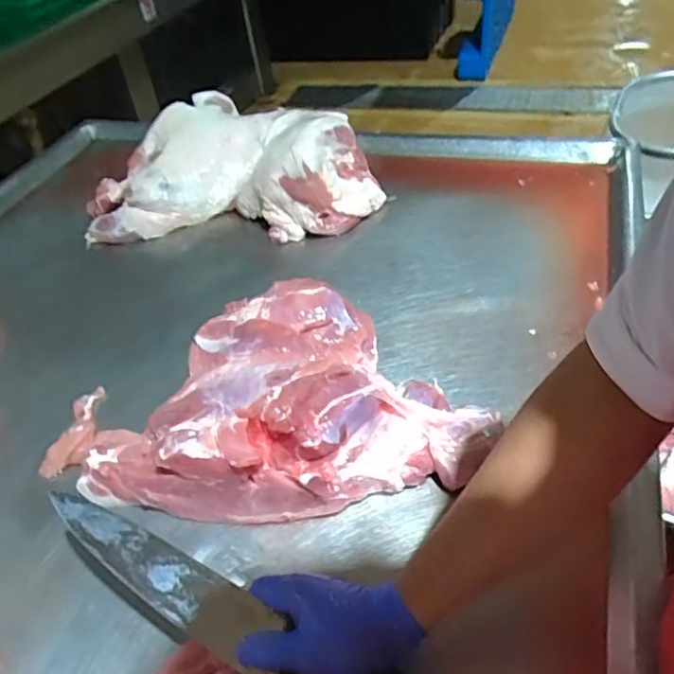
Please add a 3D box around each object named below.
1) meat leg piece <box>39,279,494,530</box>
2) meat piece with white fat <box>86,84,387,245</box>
[{"bbox_3d":[-0.084,0.053,0.659,0.476,0.096,0.286,-8,43,0],"label":"meat leg piece"},{"bbox_3d":[-0.164,-0.308,1.033,0.483,0.120,0.328,1,44,9],"label":"meat piece with white fat"}]

